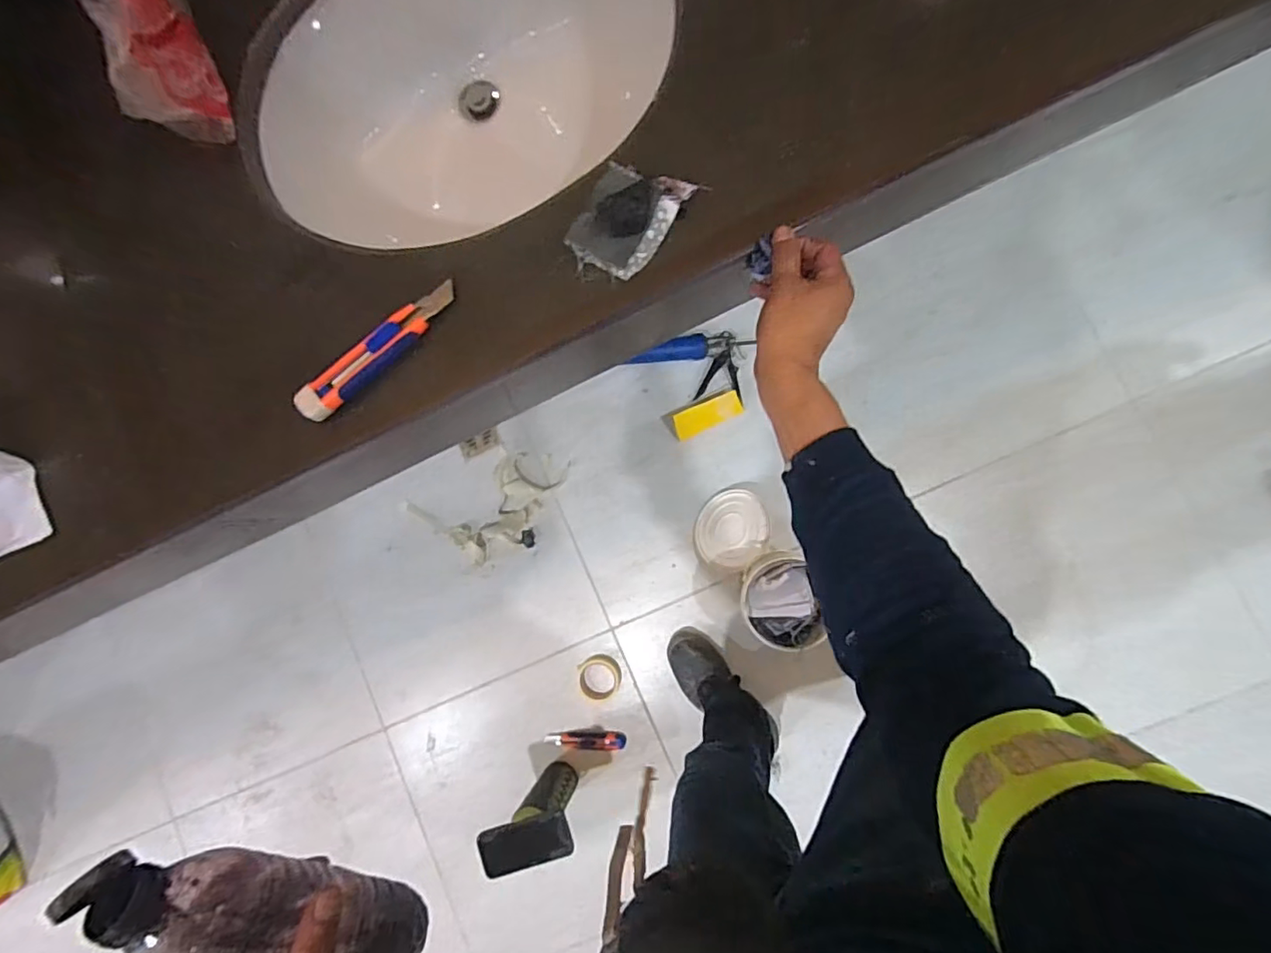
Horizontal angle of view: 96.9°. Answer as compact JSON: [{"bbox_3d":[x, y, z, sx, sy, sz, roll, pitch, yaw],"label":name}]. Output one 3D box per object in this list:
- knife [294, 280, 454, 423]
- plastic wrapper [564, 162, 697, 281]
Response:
[{"bbox_3d":[-0.233,-0.113,0.510,0.173,0.020,0.032,-38,83,4],"label":"knife"},{"bbox_3d":[-0.009,-0.221,0.487,0.073,0.012,0.097,32,91,8],"label":"plastic wrapper"}]

